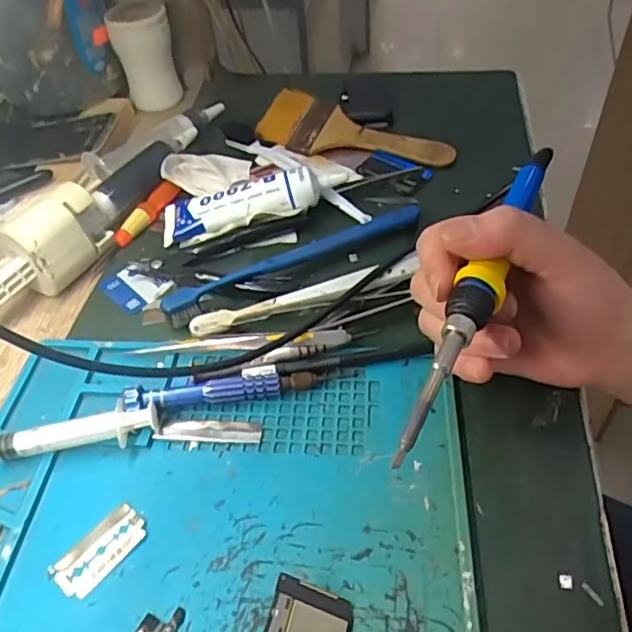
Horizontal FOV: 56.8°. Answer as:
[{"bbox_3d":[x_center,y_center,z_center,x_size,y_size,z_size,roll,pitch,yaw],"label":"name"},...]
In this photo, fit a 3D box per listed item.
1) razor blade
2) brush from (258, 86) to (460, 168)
[{"bbox_3d":[-0.098,0.106,0.267,0.022,0.004,0.043,31,56,28],"label":"razor blade"},{"bbox_3d":[0.035,-0.157,0.489,0.162,0.021,0.064,10,49,13],"label":"brush"}]

